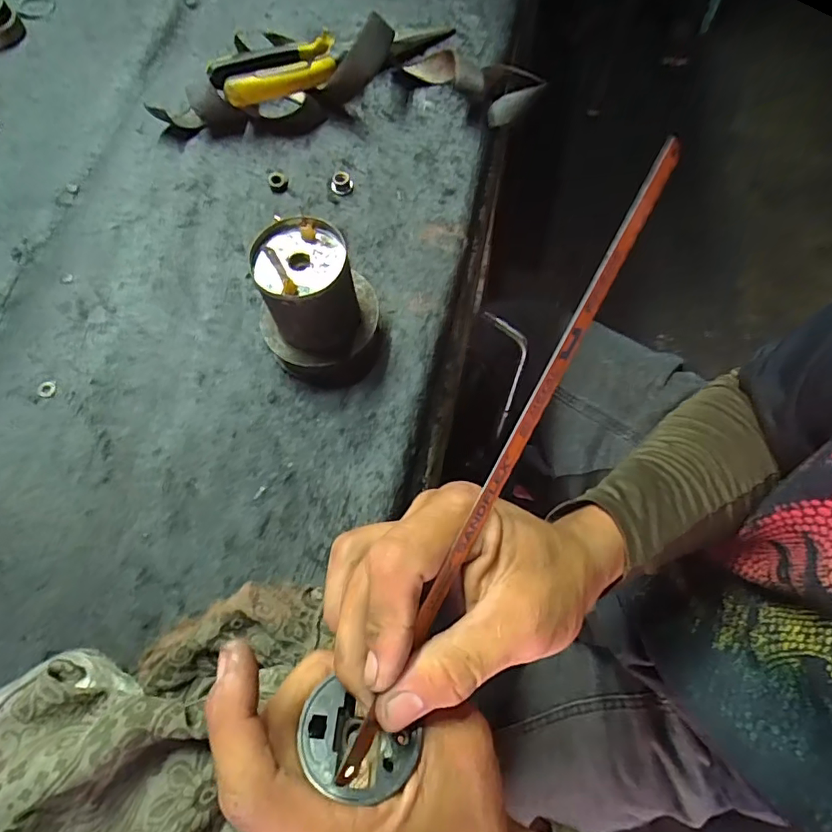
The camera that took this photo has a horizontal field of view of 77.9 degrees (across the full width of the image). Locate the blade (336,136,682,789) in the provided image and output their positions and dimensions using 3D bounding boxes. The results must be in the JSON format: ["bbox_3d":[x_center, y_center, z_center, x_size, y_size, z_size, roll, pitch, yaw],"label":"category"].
[{"bbox_3d":[0.045,0.008,0.217,0.004,0.012,0.299,18,77,55],"label":"blade"}]

